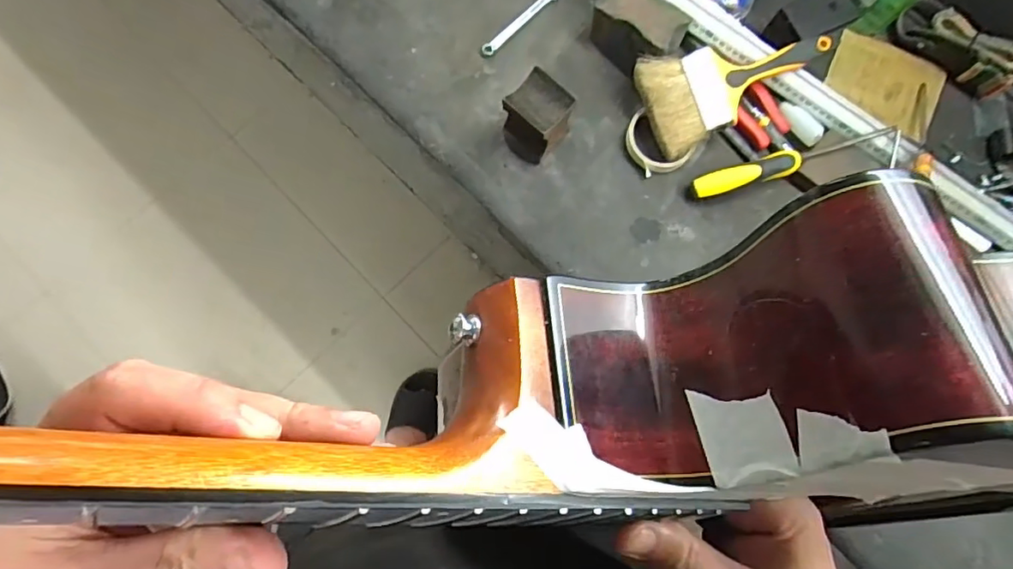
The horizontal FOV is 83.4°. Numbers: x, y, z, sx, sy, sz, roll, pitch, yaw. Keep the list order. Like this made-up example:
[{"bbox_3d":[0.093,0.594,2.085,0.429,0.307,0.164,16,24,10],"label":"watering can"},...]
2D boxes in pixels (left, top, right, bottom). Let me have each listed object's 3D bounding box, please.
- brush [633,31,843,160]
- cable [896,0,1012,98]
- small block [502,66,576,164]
[{"bbox_3d":[0.279,-0.249,0.680,0.230,0.021,0.117,-20,81,5],"label":"brush"},{"bbox_3d":[0.570,-0.301,0.720,0.155,0.058,0.044,41,83,6],"label":"cable"},{"bbox_3d":[0.039,-0.199,0.678,0.064,0.092,0.063,38,82,5],"label":"small block"}]

